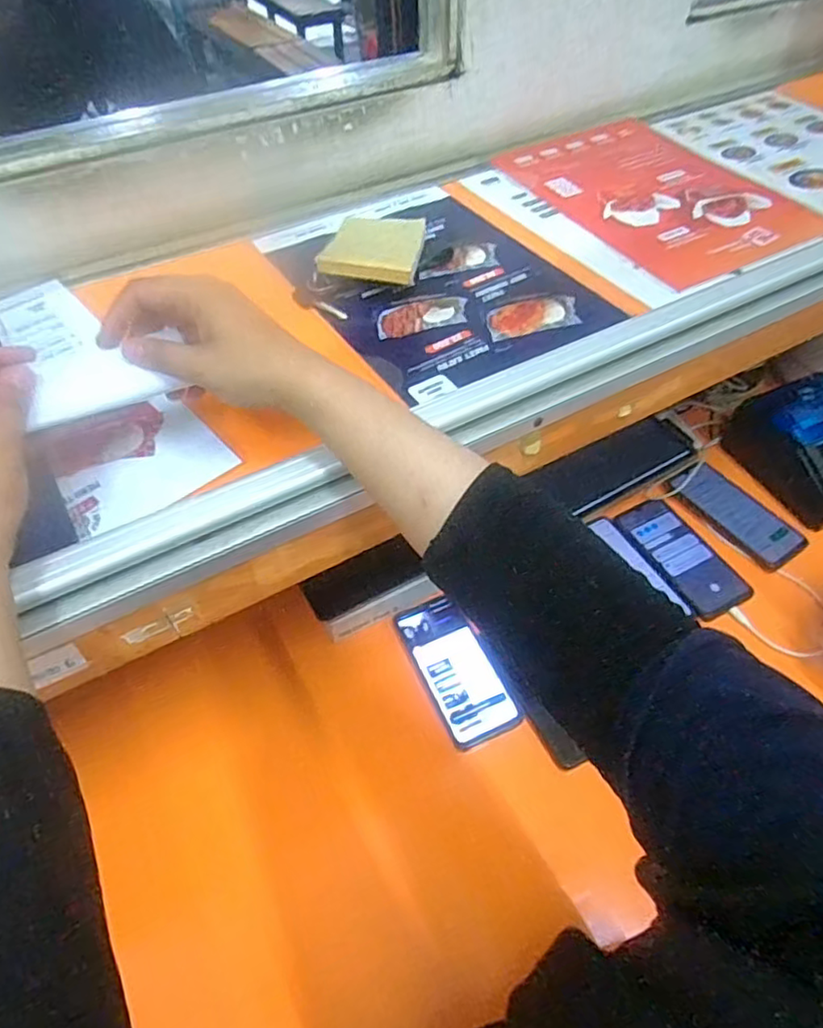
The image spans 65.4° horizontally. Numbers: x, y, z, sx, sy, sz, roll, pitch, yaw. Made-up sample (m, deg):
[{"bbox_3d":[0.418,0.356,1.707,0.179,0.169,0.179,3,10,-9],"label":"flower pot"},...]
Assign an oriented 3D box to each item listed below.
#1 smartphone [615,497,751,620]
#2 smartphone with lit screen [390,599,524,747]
[{"bbox_3d":[0.334,0.047,0.792,0.082,0.006,0.169,-25,55,-19],"label":"smartphone"},{"bbox_3d":[0.048,0.168,0.700,0.077,0.010,0.165,-28,60,-3],"label":"smartphone with lit screen"}]

